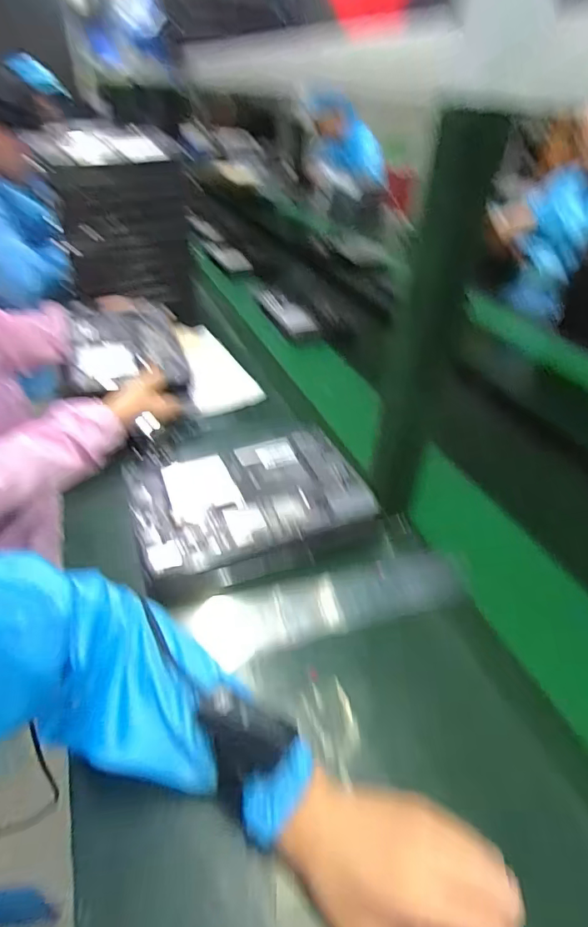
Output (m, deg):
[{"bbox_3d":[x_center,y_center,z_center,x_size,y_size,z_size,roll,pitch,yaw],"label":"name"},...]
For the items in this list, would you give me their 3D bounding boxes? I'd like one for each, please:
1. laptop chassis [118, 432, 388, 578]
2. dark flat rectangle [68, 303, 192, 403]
[{"bbox_3d":[-0.056,0.033,0.569,0.248,0.029,0.171,-12,41,-18],"label":"laptop chassis"},{"bbox_3d":[-0.275,-0.194,0.813,0.168,0.032,0.281,-10,40,-15],"label":"dark flat rectangle"}]

